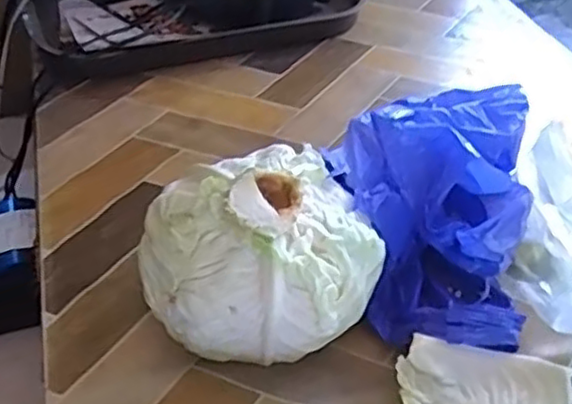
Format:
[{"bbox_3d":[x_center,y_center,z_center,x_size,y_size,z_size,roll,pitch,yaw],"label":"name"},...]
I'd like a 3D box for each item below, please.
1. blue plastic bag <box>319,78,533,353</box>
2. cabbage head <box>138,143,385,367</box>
[{"bbox_3d":[0.106,0.006,0.520,0.132,0.107,0.202,7,43,7],"label":"blue plastic bag"},{"bbox_3d":[-0.017,0.042,0.469,0.145,0.111,0.122,-21,46,-21],"label":"cabbage head"}]

